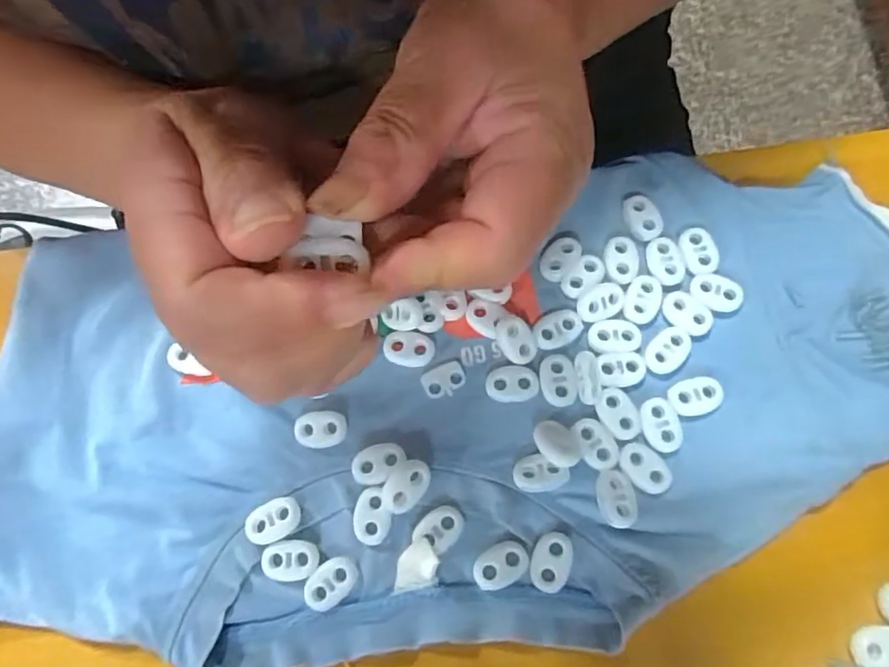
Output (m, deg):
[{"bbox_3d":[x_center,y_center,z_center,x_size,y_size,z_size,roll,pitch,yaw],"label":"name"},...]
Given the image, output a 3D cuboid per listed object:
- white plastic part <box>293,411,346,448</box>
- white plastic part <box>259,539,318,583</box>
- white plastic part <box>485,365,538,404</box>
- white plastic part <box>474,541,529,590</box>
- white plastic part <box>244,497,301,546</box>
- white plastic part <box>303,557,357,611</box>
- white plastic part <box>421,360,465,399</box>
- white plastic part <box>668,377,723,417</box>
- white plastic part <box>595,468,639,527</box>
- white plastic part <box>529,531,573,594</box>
[{"bbox_3d":[-0.052,0.040,0.239,0.022,0.004,0.015,-8,74,0],"label":"white plastic part"},{"bbox_3d":[-0.061,0.090,0.227,0.022,0.004,0.016,-9,74,-1],"label":"white plastic part"},{"bbox_3d":[0.029,0.021,0.243,0.021,0.004,0.015,-5,74,1],"label":"white plastic part"},{"bbox_3d":[0.022,0.091,0.222,0.022,0.004,0.015,-31,75,-7],"label":"white plastic part"},{"bbox_3d":[-0.069,0.075,0.229,0.022,0.004,0.015,-24,74,-5],"label":"white plastic part"},{"bbox_3d":[-0.045,0.098,0.223,0.022,0.004,0.015,-42,77,-10],"label":"white plastic part"},{"bbox_3d":[0.000,0.020,0.245,0.018,0.004,0.013,-28,75,-6],"label":"white plastic part"},{"bbox_3d":[0.104,0.026,0.237,0.022,0.005,0.015,-8,74,0],"label":"white plastic part"},{"bbox_3d":[0.067,0.065,0.223,0.015,0.008,0.022,-6,74,0],"label":"white plastic part"},{"bbox_3d":[0.041,0.089,0.221,0.015,0.004,0.022,14,75,6],"label":"white plastic part"}]

